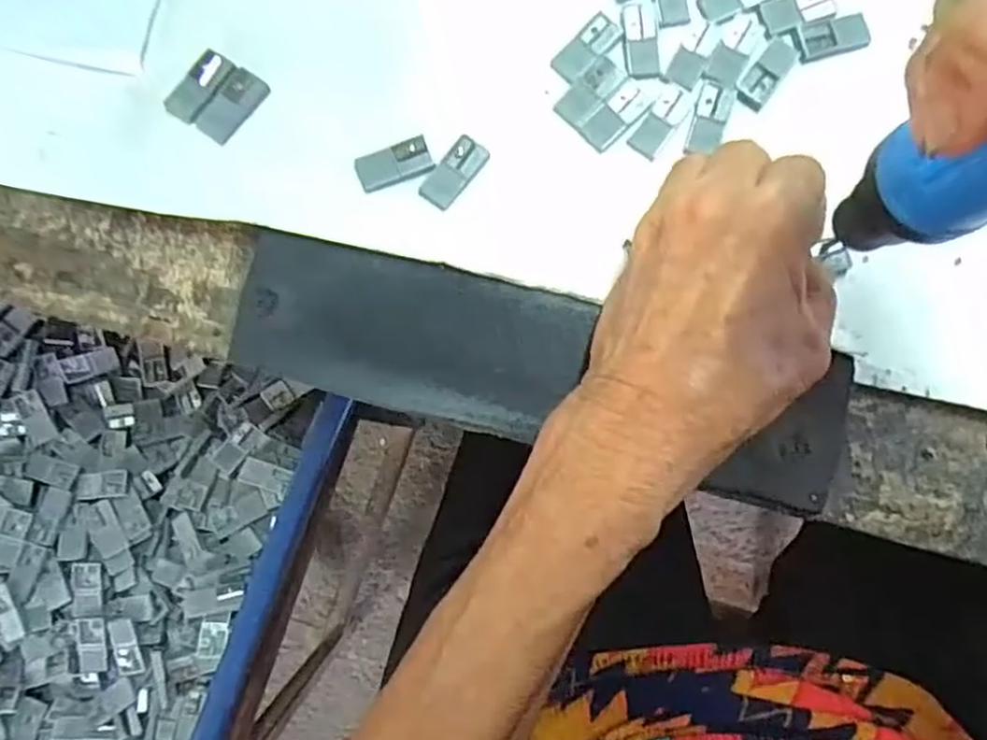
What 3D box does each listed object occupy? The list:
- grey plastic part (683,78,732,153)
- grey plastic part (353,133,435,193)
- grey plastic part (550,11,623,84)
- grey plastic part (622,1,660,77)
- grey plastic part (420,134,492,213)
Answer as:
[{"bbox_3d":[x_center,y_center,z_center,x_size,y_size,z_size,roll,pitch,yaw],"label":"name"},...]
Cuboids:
[{"bbox_3d":[0.081,-0.095,0.259,0.012,0.004,0.028,14,84,2],"label":"grey plastic part"},{"bbox_3d":[-0.037,-0.076,0.258,0.027,0.006,0.013,-19,84,-2],"label":"grey plastic part"},{"bbox_3d":[0.036,-0.123,0.263,0.013,0.004,0.028,44,86,4],"label":"grey plastic part"},{"bbox_3d":[0.056,-0.126,0.264,0.012,0.004,0.030,-2,84,0],"label":"grey plastic part"},{"bbox_3d":[-0.014,-0.073,0.256,0.014,0.004,0.029,37,85,4],"label":"grey plastic part"}]

